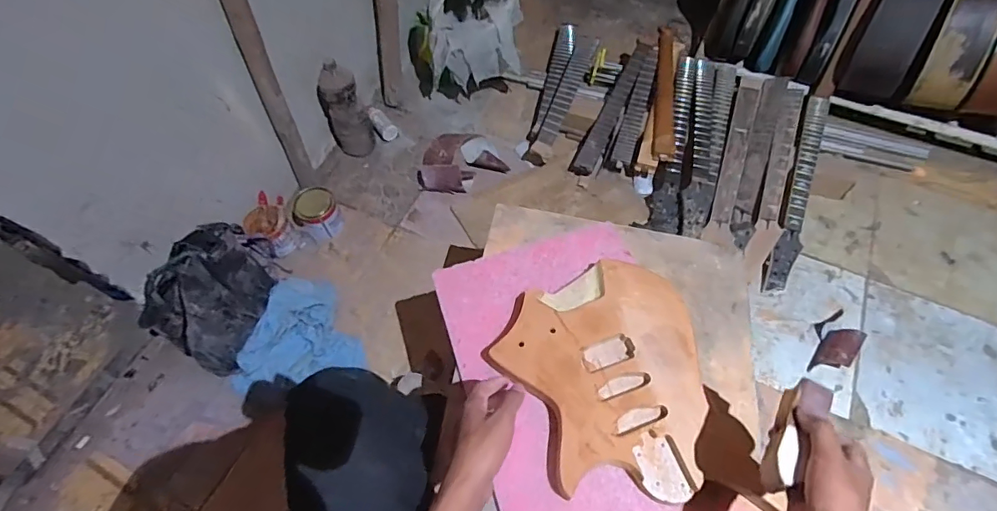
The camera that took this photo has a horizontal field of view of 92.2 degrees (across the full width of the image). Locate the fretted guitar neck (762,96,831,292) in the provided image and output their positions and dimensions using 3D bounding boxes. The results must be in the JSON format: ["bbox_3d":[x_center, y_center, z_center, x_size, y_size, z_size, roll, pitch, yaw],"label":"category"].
[{"bbox_3d":[0.837,-0.190,1.347,0.070,0.077,0.665,22,64,11],"label":"fretted guitar neck"}]

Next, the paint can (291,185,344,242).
[{"bbox_3d":[-0.500,-0.115,1.333,0.114,0.094,0.117,0,62,0],"label":"paint can"}]

